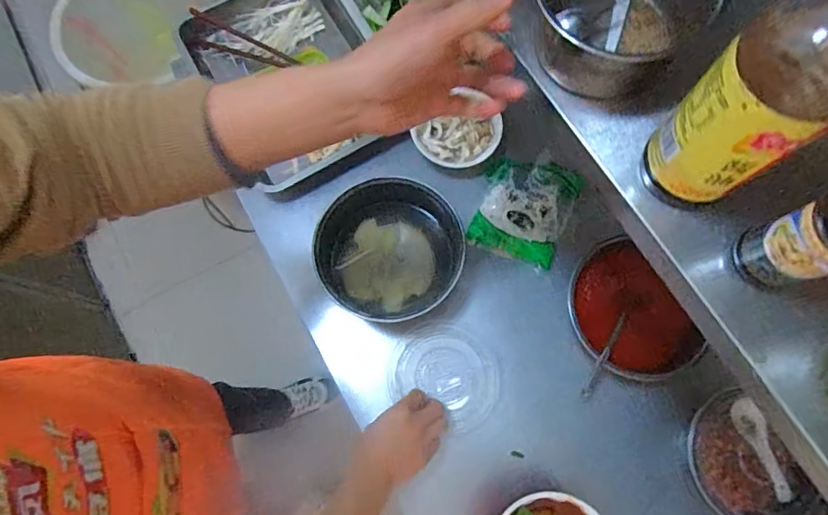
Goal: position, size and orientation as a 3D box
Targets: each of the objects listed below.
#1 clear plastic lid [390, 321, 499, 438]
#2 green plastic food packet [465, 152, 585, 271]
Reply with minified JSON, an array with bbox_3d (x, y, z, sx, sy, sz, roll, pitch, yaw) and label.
[{"bbox_3d":[0.051,0.173,0.711,0.165,0.014,0.145,33,100,3],"label":"clear plastic lid"},{"bbox_3d":[0.179,-0.080,0.763,0.147,0.030,0.168,21,88,10],"label":"green plastic food packet"}]

